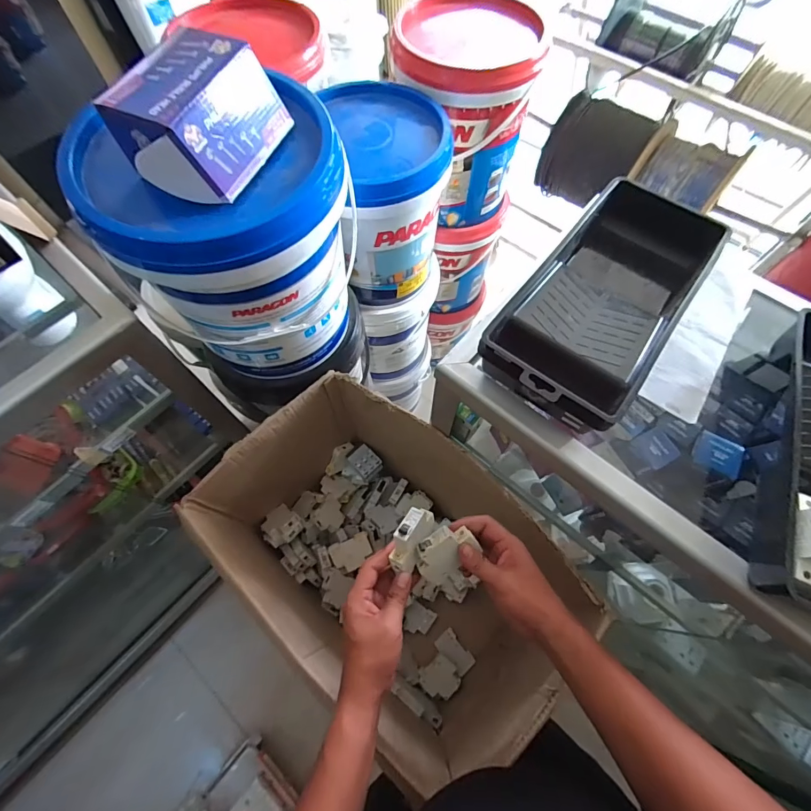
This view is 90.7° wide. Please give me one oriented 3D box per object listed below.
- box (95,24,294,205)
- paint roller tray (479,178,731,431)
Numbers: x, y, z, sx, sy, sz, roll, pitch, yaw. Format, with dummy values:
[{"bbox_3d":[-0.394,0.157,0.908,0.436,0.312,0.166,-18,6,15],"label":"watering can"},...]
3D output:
[{"bbox_3d":[-0.216,-0.294,0.415,0.118,0.075,0.161,17,66,8],"label":"box"},{"bbox_3d":[0.230,-0.122,0.468,0.148,0.079,0.340,34,70,15],"label":"paint roller tray"}]

